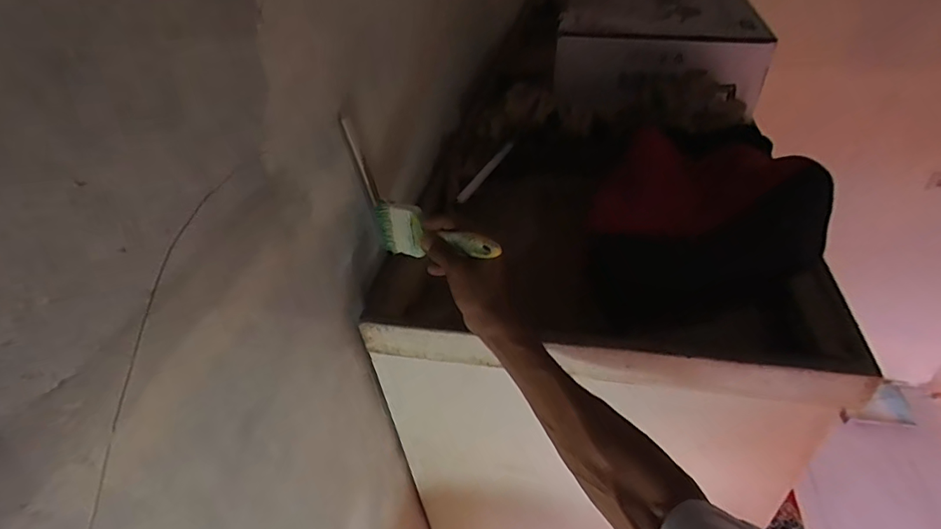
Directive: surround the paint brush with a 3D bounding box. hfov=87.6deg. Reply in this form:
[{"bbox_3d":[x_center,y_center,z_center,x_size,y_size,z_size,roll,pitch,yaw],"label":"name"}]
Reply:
[{"bbox_3d":[-0.044,-0.033,0.567,0.195,0.064,0.018,14,42,41],"label":"paint brush"}]

